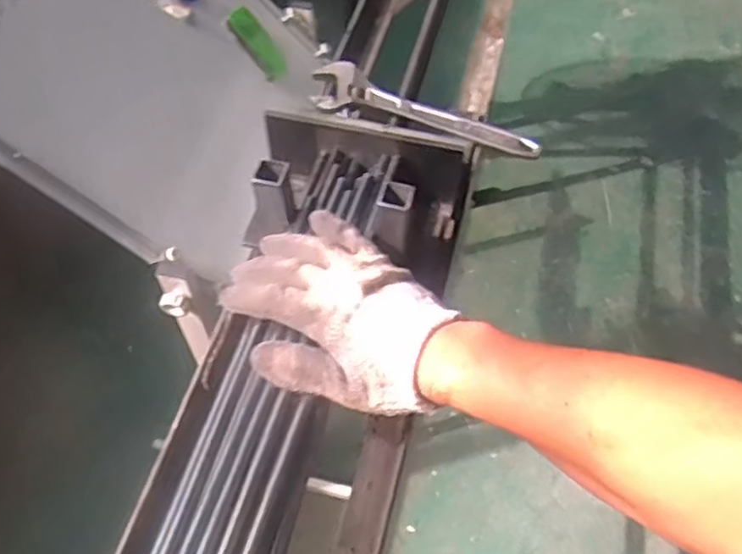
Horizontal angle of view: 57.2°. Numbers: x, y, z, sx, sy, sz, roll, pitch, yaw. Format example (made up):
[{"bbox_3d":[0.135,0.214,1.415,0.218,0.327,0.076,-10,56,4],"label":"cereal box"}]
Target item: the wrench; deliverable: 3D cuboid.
[{"bbox_3d":[0.065,-0.202,0.822,0.280,0.027,0.076,18,59,10],"label":"wrench"}]

